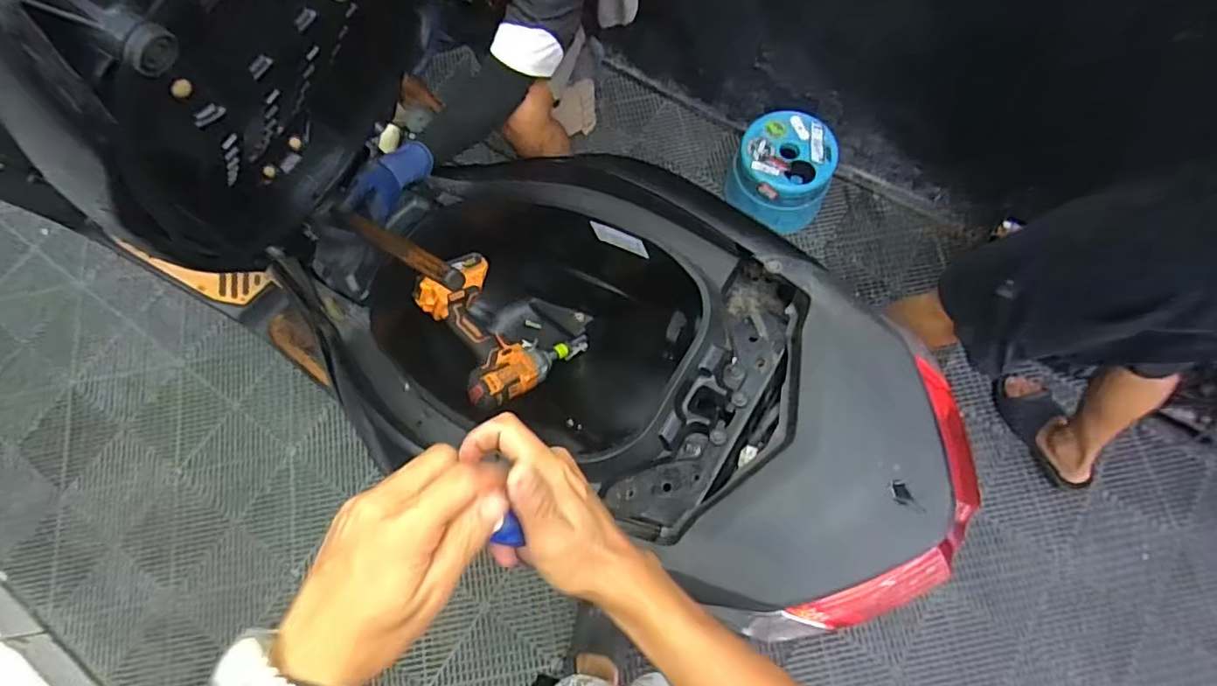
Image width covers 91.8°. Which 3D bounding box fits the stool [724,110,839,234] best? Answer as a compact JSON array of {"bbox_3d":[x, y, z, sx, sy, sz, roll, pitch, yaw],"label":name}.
[{"bbox_3d":[0.438,-0.426,1.501,0.246,0.199,0.233,-1,72,3],"label":"stool"}]

